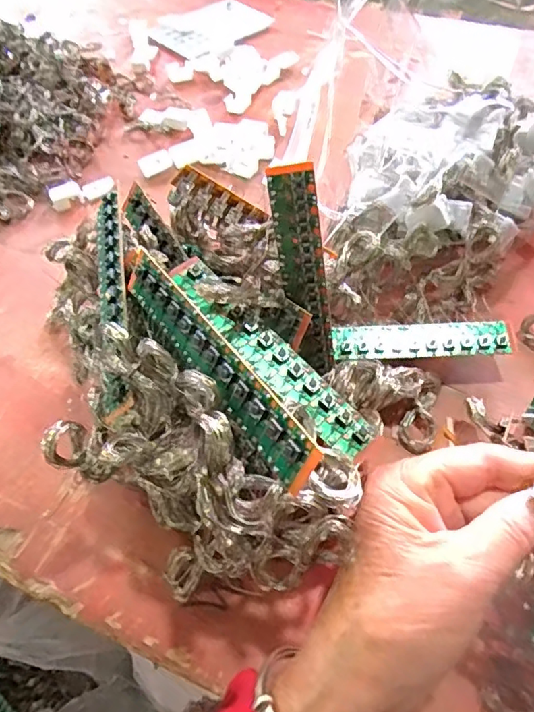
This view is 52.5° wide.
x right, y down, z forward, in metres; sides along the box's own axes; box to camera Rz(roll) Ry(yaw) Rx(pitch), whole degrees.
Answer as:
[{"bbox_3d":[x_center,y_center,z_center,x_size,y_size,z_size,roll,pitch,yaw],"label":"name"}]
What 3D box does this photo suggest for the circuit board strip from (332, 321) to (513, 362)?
[{"bbox_3d":[0.091,-0.010,0.321,0.103,0.006,0.022,-4,67,4],"label":"circuit board strip"}]

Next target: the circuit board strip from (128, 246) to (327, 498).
[{"bbox_3d":[-0.024,0.002,0.212,0.005,0.027,0.126,-4,41,-45],"label":"circuit board strip"}]

